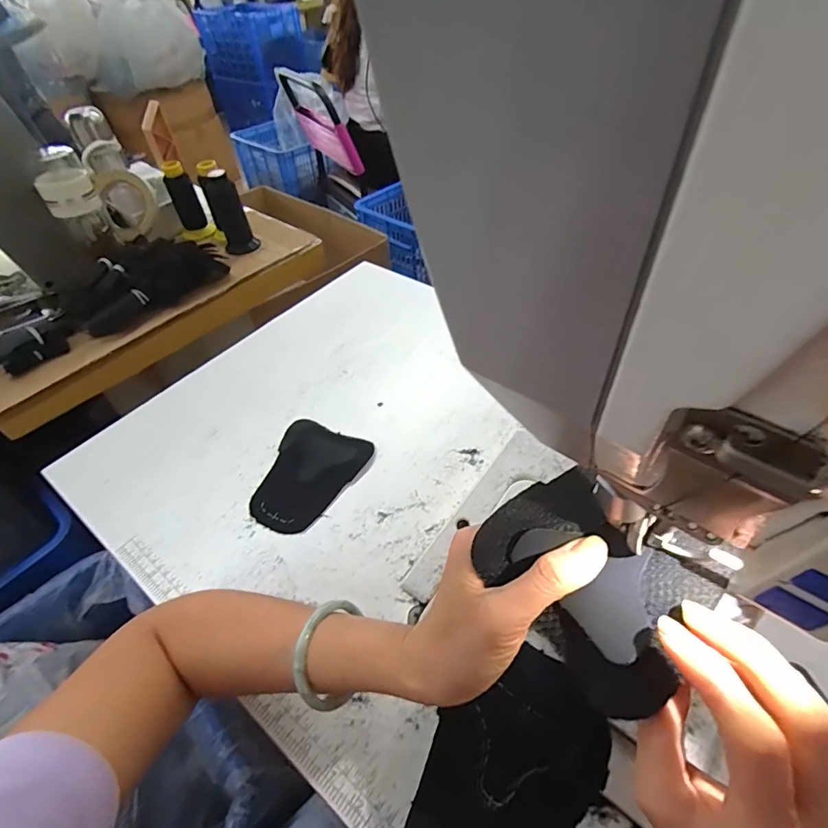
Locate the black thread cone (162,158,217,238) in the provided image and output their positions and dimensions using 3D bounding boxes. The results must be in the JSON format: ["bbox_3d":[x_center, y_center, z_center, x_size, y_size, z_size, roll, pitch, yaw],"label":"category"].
[{"bbox_3d":[-0.385,-0.357,0.773,0.052,0.112,0.042,-17,51,-8],"label":"black thread cone"}]

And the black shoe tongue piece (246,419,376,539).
[{"bbox_3d":[-0.116,0.059,0.480,0.096,0.027,0.125,17,54,19],"label":"black shoe tongue piece"}]

